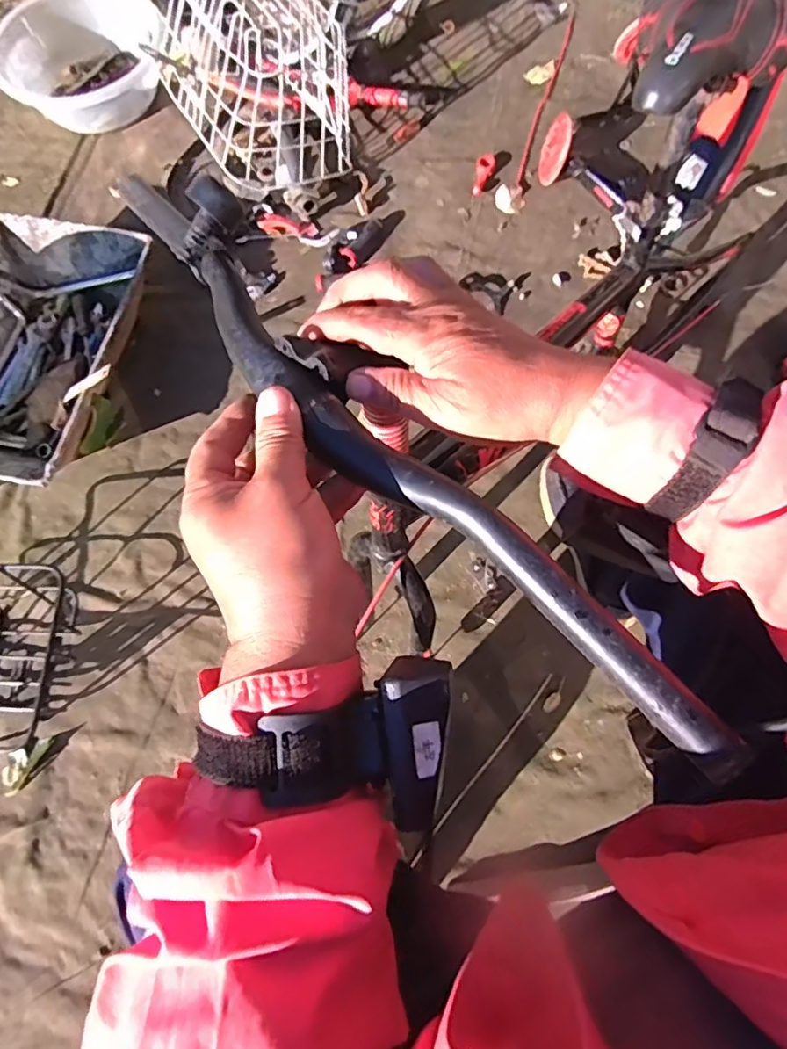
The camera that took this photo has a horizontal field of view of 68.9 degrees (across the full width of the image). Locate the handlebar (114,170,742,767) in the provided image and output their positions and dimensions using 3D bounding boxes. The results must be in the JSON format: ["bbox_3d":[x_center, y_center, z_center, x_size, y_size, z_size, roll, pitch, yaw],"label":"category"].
[{"bbox_3d":[-0.010,-0.054,0.299,0.062,0.033,0.435,-42,74,-9],"label":"handlebar"}]

